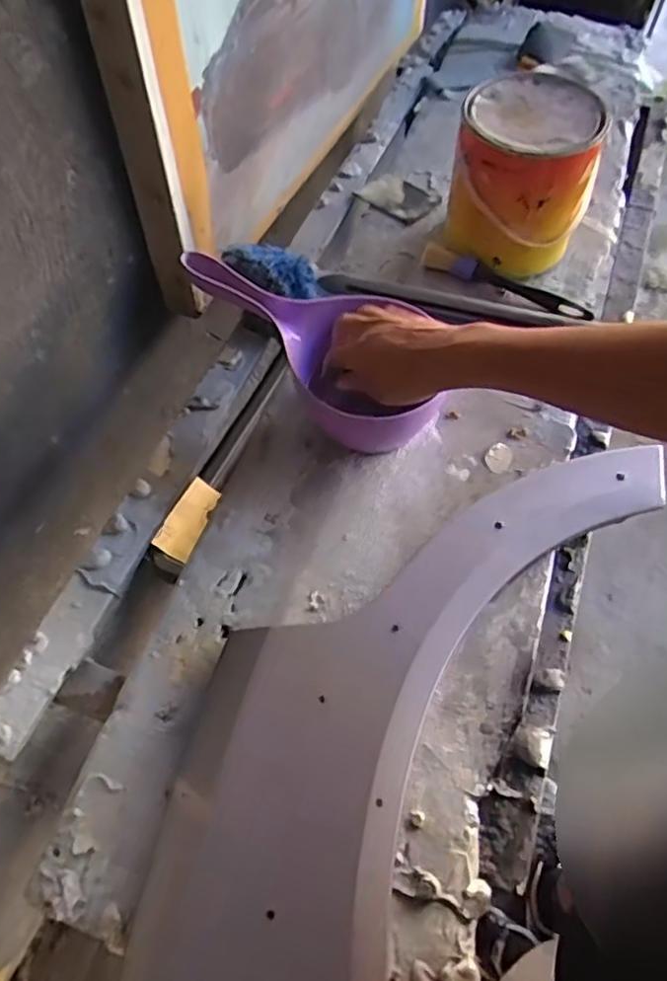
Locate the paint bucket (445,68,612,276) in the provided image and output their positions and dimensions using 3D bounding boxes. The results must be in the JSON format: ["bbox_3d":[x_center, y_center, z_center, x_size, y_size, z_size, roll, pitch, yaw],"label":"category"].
[{"bbox_3d":[0.213,-0.363,0.762,0.144,0.181,0.155,1,60,-1],"label":"paint bucket"}]

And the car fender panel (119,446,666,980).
[{"bbox_3d":[0.019,0.252,0.511,0.288,0.065,0.782,22,62,11],"label":"car fender panel"}]

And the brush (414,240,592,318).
[{"bbox_3d":[0.205,-0.253,0.782,0.216,0.023,0.031,30,63,15],"label":"brush"}]

